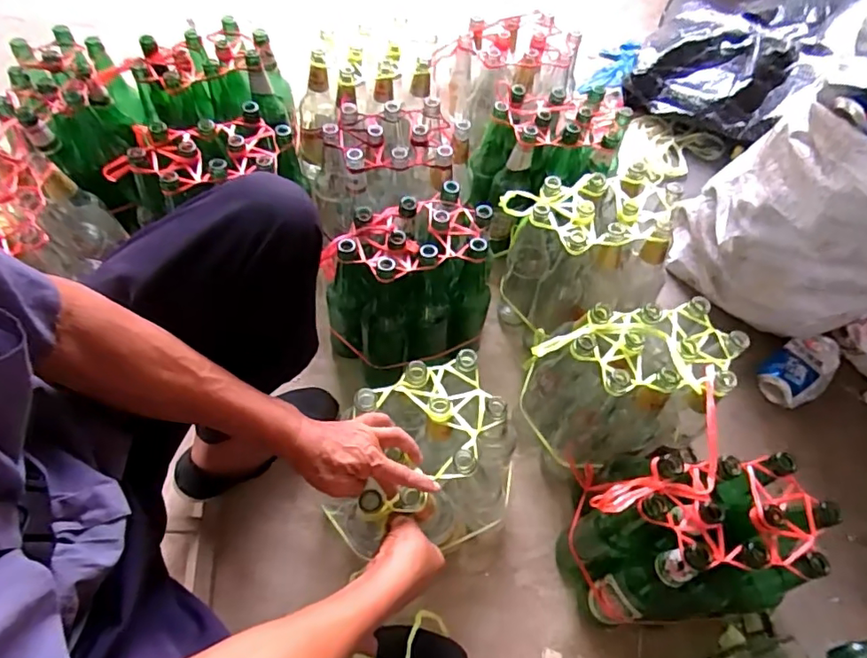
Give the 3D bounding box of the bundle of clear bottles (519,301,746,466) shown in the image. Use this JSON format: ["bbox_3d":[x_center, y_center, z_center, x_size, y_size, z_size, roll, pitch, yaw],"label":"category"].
[{"bbox_3d":[0.279,0.086,0.795,0.246,0.211,0.164,-10,64,-9],"label":"bundle of clear bottles"}]

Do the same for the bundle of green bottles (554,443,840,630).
[{"bbox_3d":[0.310,0.273,0.711,0.257,0.272,0.185,4,62,-2],"label":"bundle of green bottles"}]

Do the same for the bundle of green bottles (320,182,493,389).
[{"bbox_3d":[-0.042,-0.069,0.847,0.246,0.234,0.165,-16,65,-12],"label":"bundle of green bottles"}]

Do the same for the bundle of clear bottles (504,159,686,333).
[{"bbox_3d":[0.247,-0.109,0.916,0.234,0.260,0.182,-22,66,-14],"label":"bundle of clear bottles"}]

